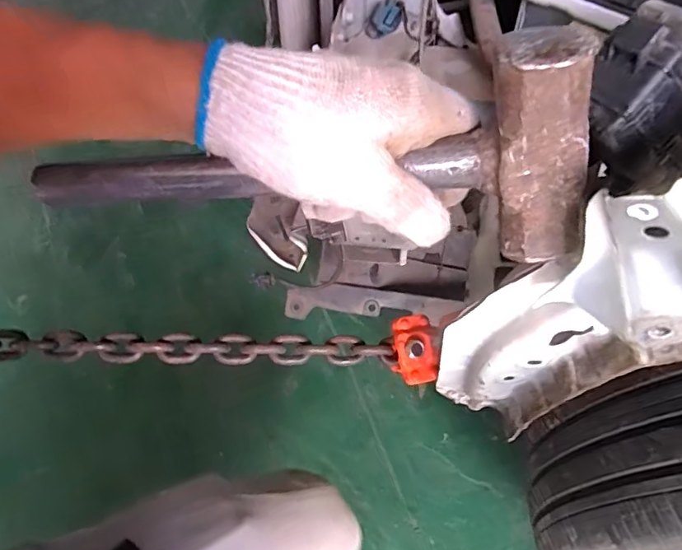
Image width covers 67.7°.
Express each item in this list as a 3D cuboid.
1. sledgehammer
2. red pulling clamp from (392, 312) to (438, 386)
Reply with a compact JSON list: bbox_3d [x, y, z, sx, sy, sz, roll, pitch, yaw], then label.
[{"bbox_3d":[-0.038,-0.053,0.272,0.307,0.105,0.041,-2,53,16],"label":"sledgehammer"},{"bbox_3d":[0.065,0.066,0.458,0.037,0.031,0.054,-8,55,-5],"label":"red pulling clamp"}]

